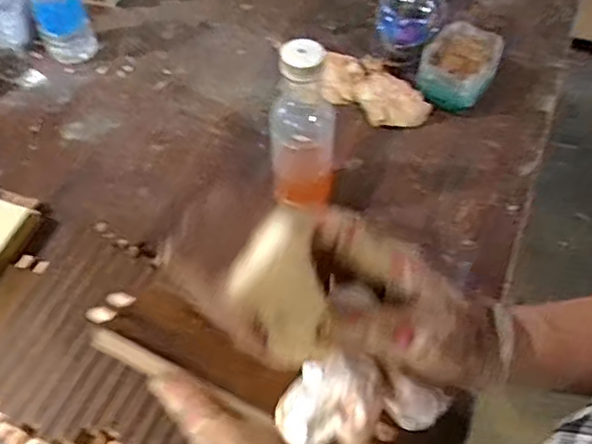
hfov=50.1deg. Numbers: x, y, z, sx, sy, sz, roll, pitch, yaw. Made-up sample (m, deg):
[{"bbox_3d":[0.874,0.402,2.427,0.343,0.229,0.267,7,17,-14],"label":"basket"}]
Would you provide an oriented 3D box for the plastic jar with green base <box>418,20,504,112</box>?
[{"bbox_3d":[0.206,-0.197,0.802,0.085,0.055,0.099,30,59,19],"label":"plastic jar with green base"}]

